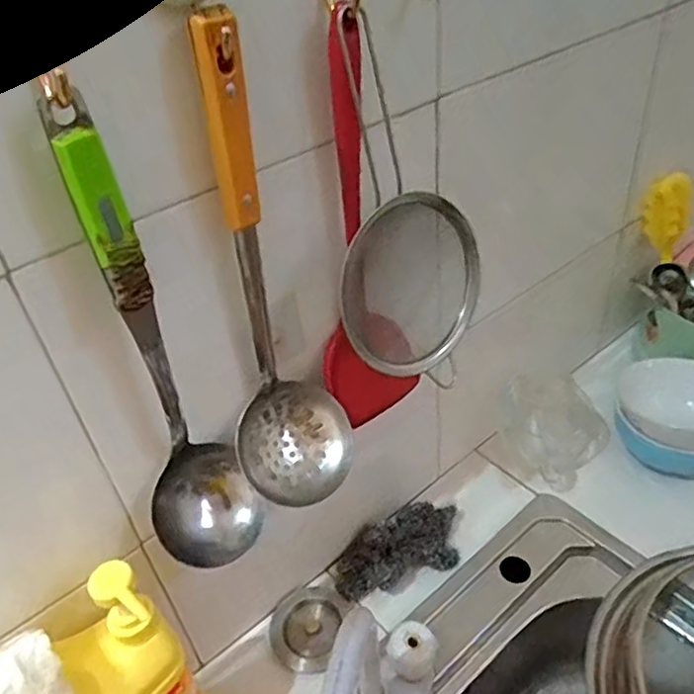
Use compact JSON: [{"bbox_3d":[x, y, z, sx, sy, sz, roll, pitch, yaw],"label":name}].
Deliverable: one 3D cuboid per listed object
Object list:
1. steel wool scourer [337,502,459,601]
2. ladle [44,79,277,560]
[{"bbox_3d":[0.055,0.213,0.696,0.146,0.037,0.079,-15,40,-11],"label":"steel wool scourer"},{"bbox_3d":[-0.116,0.015,0.403,0.074,0.330,0.060,-22,42,-19],"label":"ladle"}]

